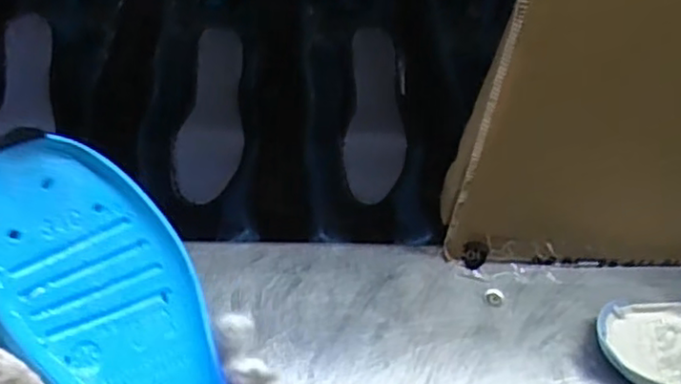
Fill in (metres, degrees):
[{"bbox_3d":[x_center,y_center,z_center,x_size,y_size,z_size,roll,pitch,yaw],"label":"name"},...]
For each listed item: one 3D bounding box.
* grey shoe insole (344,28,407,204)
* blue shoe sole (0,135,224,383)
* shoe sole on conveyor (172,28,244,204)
[{"bbox_3d":[0.042,-0.093,0.809,0.068,0.015,0.213,3,71,-3],"label":"grey shoe insole"},{"bbox_3d":[-0.098,0.084,0.316,0.084,0.025,0.226,-21,83,-24],"label":"blue shoe sole"},{"bbox_3d":[-0.144,-0.091,0.787,0.068,0.020,0.220,4,67,-2],"label":"shoe sole on conveyor"}]

